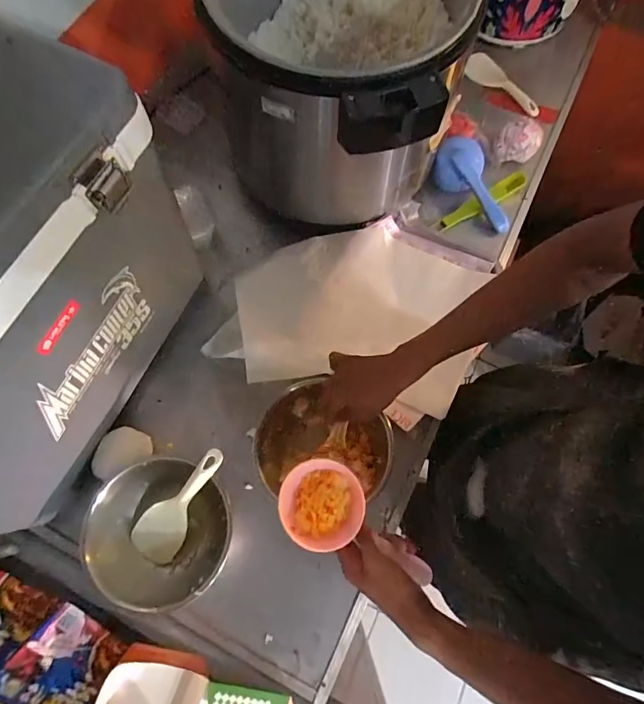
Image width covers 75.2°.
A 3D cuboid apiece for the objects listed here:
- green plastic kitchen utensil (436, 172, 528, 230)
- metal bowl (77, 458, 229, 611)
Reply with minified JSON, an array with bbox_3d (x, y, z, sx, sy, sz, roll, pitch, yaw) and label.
[{"bbox_3d":[0.302,-0.282,0.782,0.197,0.010,0.030,-31,74,-10],"label":"green plastic kitchen utensil"},{"bbox_3d":[-0.214,0.241,0.569,0.173,0.090,0.180,0,72,0],"label":"metal bowl"}]

